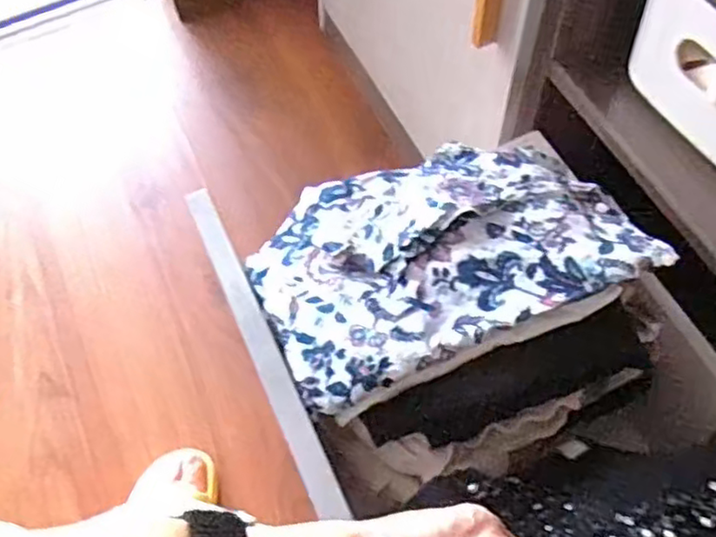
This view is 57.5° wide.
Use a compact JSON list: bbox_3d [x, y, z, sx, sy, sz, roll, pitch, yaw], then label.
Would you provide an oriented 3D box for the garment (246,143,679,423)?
[{"bbox_3d":[0.059,-0.019,0.486,0.268,0.042,0.174,-21,63,-8],"label":"garment"}]

